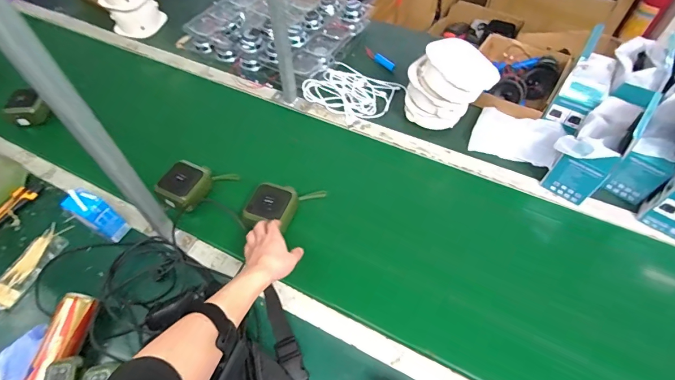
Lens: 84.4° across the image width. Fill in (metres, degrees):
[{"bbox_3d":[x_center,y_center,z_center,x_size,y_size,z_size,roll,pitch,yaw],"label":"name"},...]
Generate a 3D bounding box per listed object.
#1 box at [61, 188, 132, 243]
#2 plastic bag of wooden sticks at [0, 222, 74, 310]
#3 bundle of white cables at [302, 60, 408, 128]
[{"bbox_3d":[-0.457,0.049,0.709,0.061,0.116,0.049,23,60,17],"label":"box"},{"bbox_3d":[-0.590,0.142,0.718,0.080,0.015,0.171,17,58,13],"label":"plastic bag of wooden sticks"},{"bbox_3d":[0.039,-0.257,0.951,0.208,0.022,0.177,32,63,21],"label":"bundle of white cables"}]

